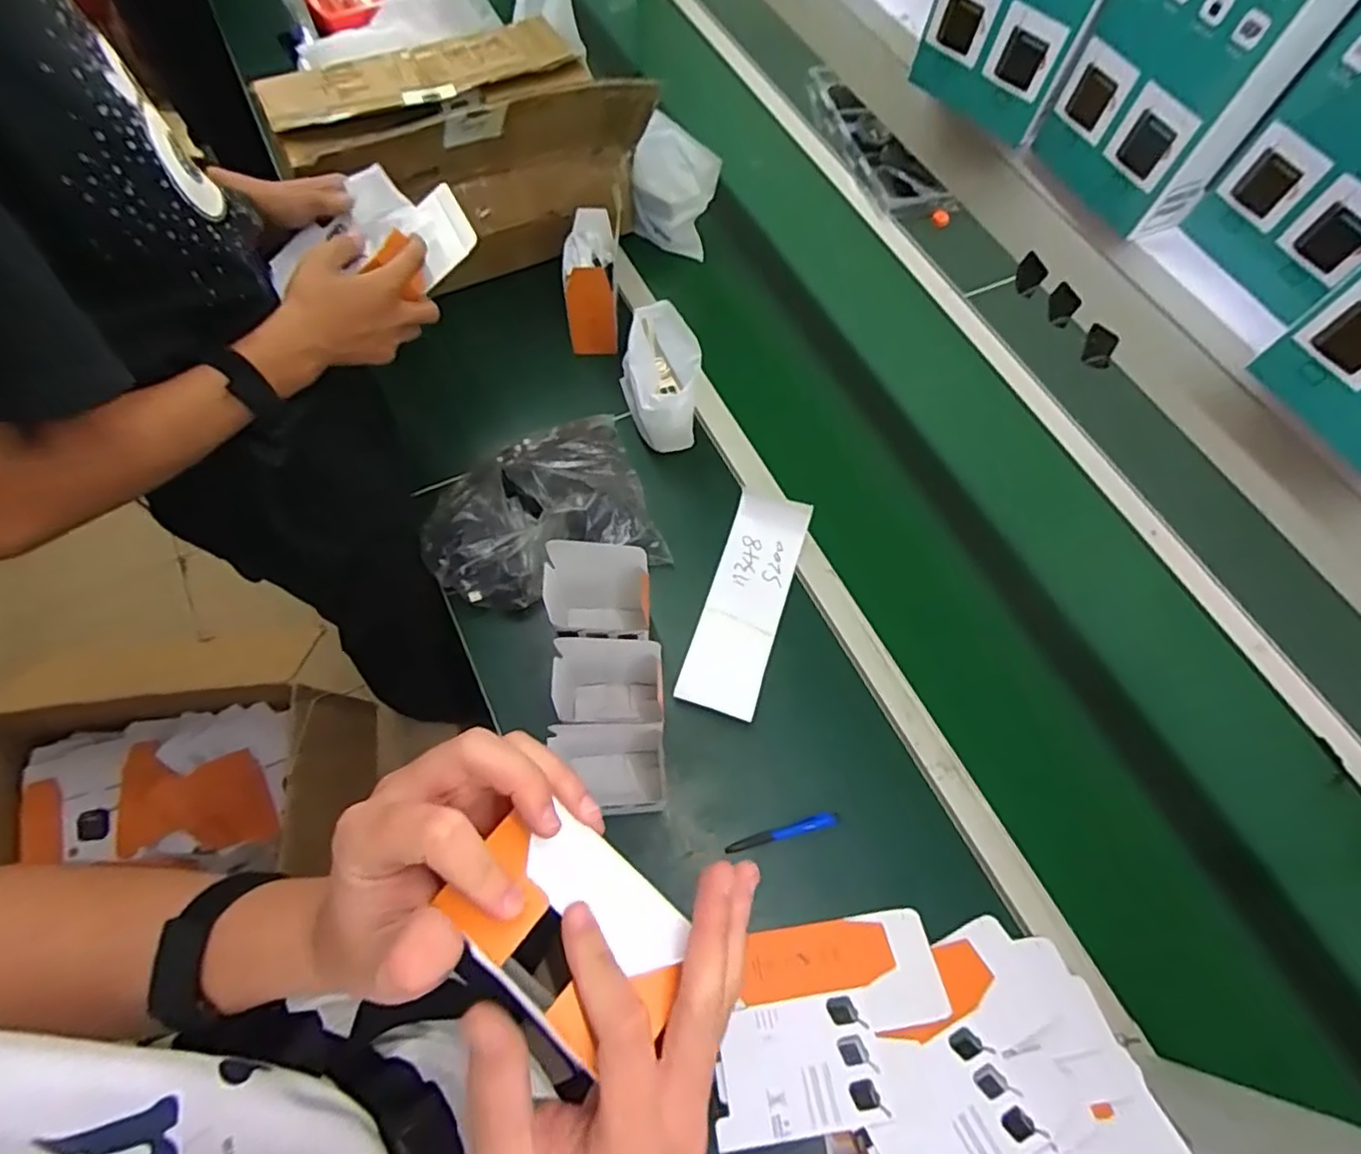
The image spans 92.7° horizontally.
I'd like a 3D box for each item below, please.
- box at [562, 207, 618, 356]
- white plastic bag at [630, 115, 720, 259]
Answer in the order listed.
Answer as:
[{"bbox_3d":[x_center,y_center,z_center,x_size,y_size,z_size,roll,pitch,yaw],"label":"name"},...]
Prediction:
[{"bbox_3d":[-0.125,-0.388,0.904,0.070,0.176,0.107,-3,65,-4],"label":"box"},{"bbox_3d":[-0.012,-0.578,0.978,0.116,0.164,0.057,36,68,13],"label":"white plastic bag"}]

